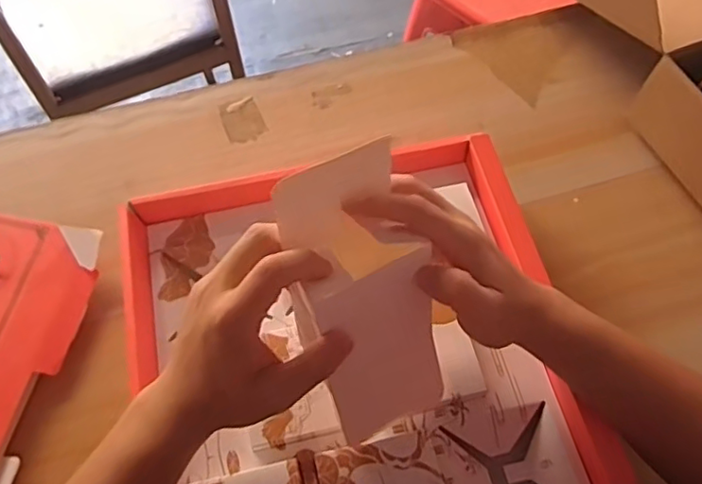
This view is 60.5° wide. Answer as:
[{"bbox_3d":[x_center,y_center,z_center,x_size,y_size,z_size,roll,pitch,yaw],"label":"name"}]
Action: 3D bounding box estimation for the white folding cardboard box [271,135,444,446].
[{"bbox_3d":[0.011,0.044,0.388,0.089,0.048,0.194,-21,108,-11],"label":"white folding cardboard box"}]

